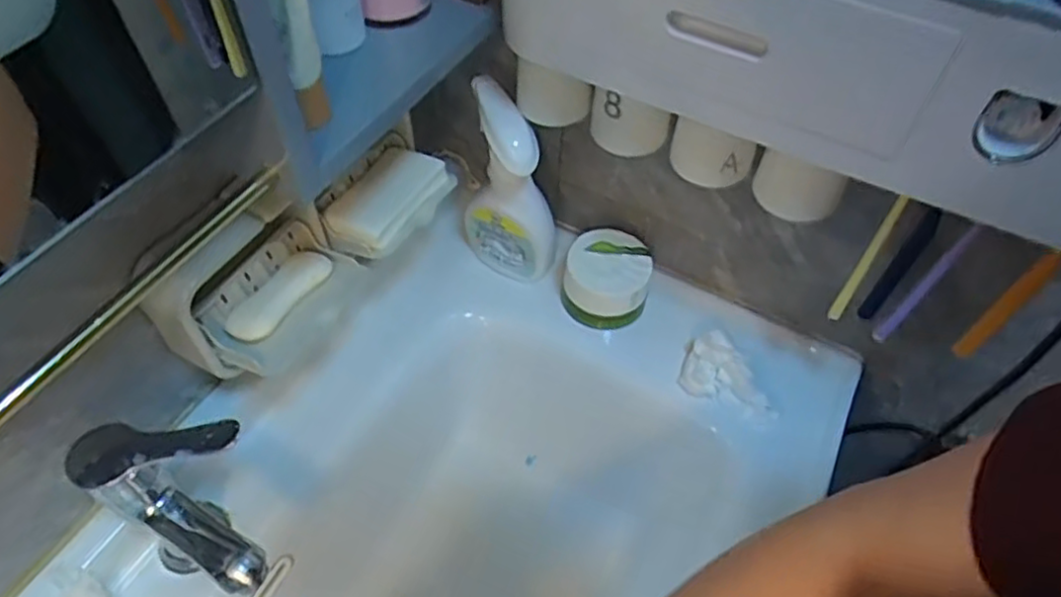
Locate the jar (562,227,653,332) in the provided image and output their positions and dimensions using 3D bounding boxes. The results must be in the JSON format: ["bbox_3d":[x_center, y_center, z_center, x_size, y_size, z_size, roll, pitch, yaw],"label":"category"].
[{"bbox_3d":[0.077,-0.019,0.696,0.083,0.070,0.079,1,53,-2],"label":"jar"}]

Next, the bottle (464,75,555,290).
[{"bbox_3d":[-0.024,-0.102,0.661,0.050,0.210,0.095,-38,63,-27],"label":"bottle"}]

